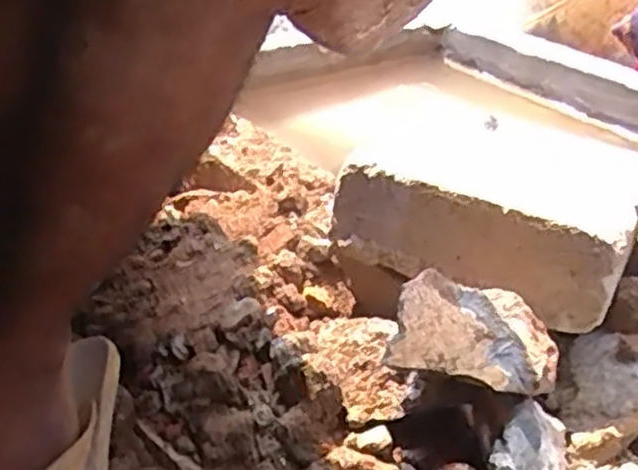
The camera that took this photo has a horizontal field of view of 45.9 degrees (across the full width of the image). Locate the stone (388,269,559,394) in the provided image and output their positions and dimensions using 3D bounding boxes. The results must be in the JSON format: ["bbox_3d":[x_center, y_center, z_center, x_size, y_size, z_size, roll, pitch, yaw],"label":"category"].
[{"bbox_3d":[0.096,0.064,0.460,0.094,0.036,0.060,8,62,20],"label":"stone"}]

